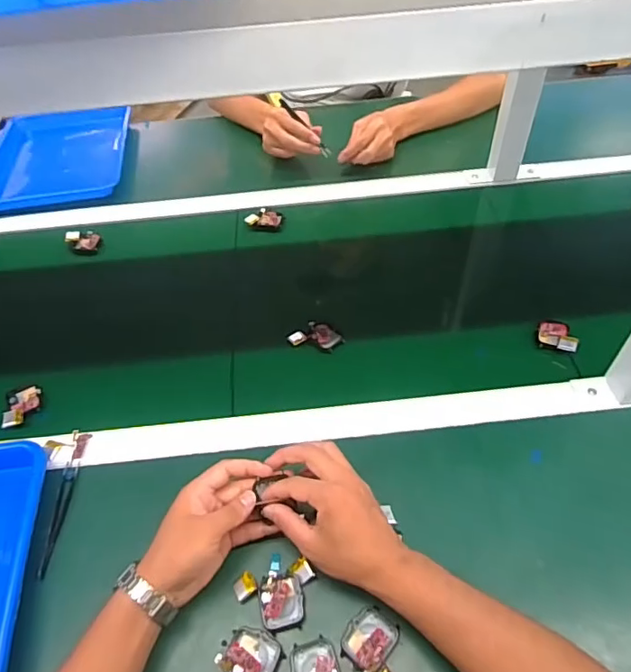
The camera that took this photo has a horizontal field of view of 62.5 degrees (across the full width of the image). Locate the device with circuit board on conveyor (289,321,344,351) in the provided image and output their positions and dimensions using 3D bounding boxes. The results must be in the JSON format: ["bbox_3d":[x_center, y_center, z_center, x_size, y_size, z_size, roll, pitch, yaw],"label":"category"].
[{"bbox_3d":[0.003,0.001,0.670,0.069,0.012,0.040,8,51,12],"label":"device with circuit board on conveyor"}]

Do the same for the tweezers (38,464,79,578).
[{"bbox_3d":[-0.265,0.185,0.536,0.012,0.011,0.118,-5,50,1],"label":"tweezers"}]

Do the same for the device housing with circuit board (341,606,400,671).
[{"bbox_3d":[0.046,0.259,0.443,0.040,0.012,0.047,28,58,25],"label":"device housing with circuit board"}]

